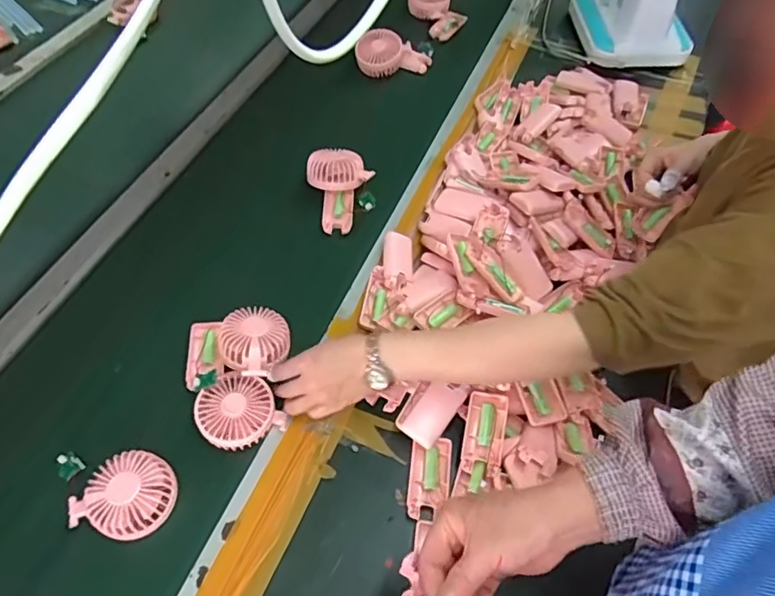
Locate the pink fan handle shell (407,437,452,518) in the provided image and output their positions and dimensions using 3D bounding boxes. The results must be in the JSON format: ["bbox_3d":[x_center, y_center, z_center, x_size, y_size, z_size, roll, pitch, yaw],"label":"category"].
[{"bbox_3d":[0.049,0.207,0.628,0.046,0.012,0.088,8,58,0],"label":"pink fan handle shell"}]

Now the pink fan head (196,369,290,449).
[{"bbox_3d":[-0.178,0.131,0.640,0.088,0.035,0.088,2,58,-3],"label":"pink fan head"}]

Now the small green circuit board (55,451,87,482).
[{"bbox_3d":[-0.361,0.189,0.614,0.032,0.008,0.024,37,62,17],"label":"small green circuit board"}]

